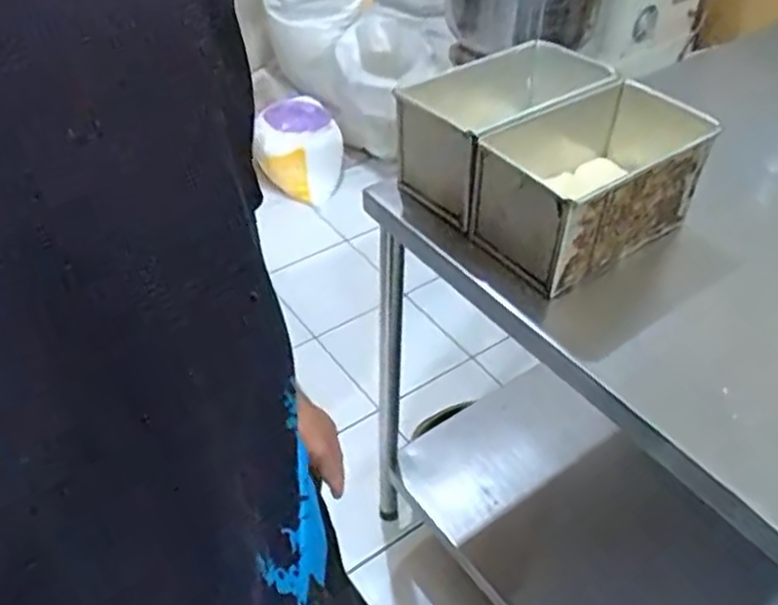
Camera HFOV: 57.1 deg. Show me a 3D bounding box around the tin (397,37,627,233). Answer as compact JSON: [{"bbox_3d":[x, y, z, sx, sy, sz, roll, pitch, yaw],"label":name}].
[{"bbox_3d":[0.143,-0.230,0.947,0.252,0.147,0.151,-29,52,-28],"label":"tin"}]

